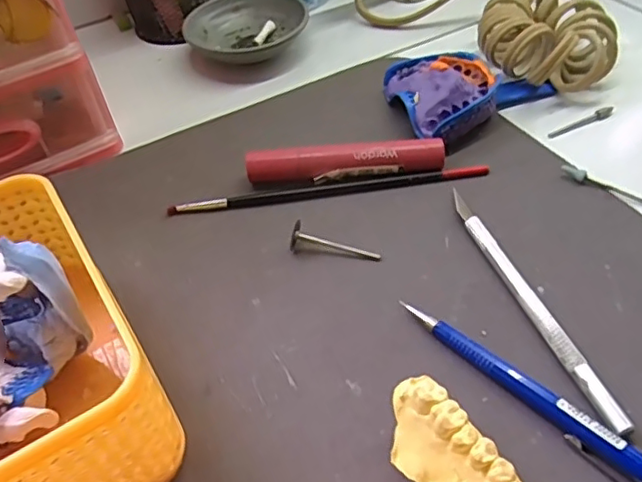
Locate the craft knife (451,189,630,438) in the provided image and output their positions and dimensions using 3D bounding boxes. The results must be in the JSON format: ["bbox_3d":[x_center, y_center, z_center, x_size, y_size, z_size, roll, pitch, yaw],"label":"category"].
[{"bbox_3d":[0.088,0.023,0.252,0.008,0.007,0.134,-16,47,-8],"label":"craft knife"}]

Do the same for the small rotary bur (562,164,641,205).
[{"bbox_3d":[0.146,-0.028,0.294,0.048,0.006,0.006,26,55,28],"label":"small rotary bur"}]

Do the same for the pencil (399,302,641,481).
[{"bbox_3d":[0.085,0.061,0.215,0.012,0.010,0.133,-34,52,-23],"label":"pencil"}]

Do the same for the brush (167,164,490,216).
[{"bbox_3d":[0.004,-0.028,0.313,0.170,0.005,0.009,-7,47,0],"label":"brush"}]

